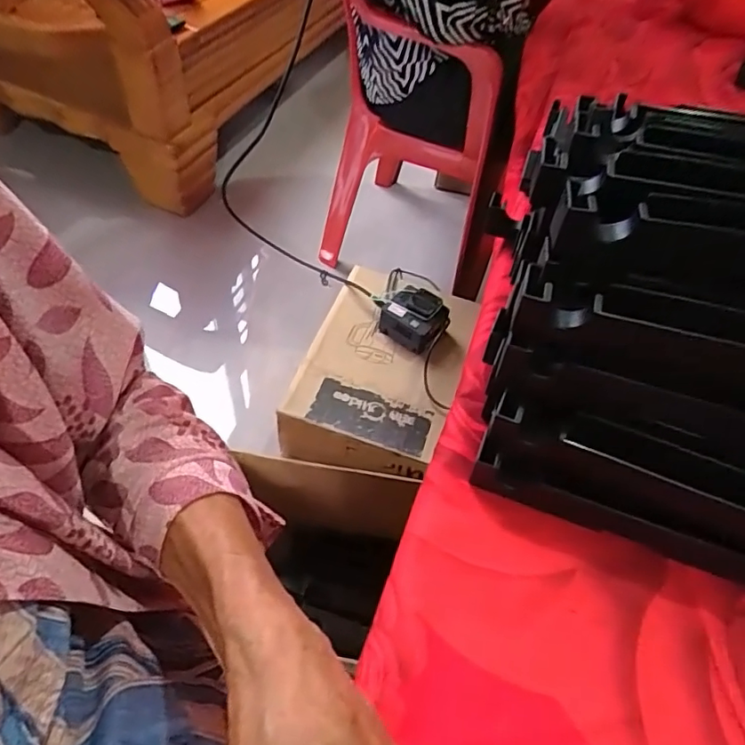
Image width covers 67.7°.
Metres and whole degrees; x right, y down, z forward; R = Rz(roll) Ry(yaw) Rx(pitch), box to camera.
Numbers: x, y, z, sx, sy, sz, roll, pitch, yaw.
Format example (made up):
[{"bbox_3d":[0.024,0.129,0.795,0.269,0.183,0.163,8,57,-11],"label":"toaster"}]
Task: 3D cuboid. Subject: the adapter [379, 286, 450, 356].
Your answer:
[{"bbox_3d":[0.060,-0.081,0.834,0.095,0.056,0.077,34,56,20],"label":"adapter"}]

